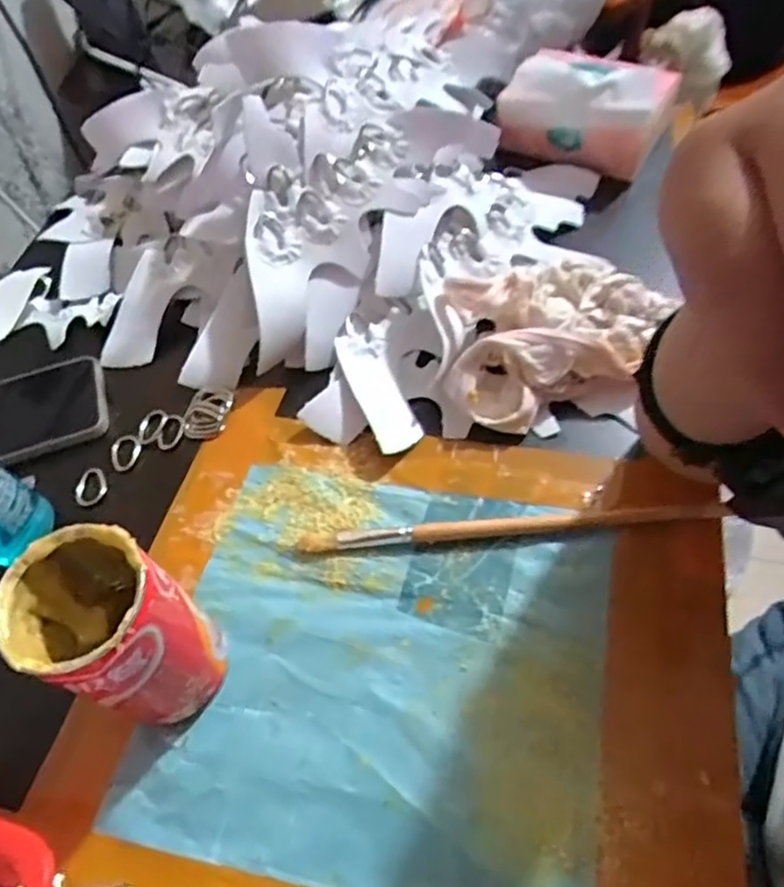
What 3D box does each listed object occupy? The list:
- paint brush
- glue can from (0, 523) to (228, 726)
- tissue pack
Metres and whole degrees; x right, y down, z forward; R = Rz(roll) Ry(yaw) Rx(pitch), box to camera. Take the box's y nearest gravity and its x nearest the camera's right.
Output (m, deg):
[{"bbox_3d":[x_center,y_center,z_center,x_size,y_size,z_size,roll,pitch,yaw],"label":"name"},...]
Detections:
[{"bbox_3d":[0.069,0.049,0.390,0.249,0.016,0.015,-6,57,3],"label":"paint brush"},{"bbox_3d":[-0.132,0.093,0.320,0.076,0.117,0.064,38,68,25],"label":"glue can"},{"bbox_3d":[0.171,-0.297,0.570,0.142,0.074,0.084,17,61,17],"label":"tissue pack"}]

